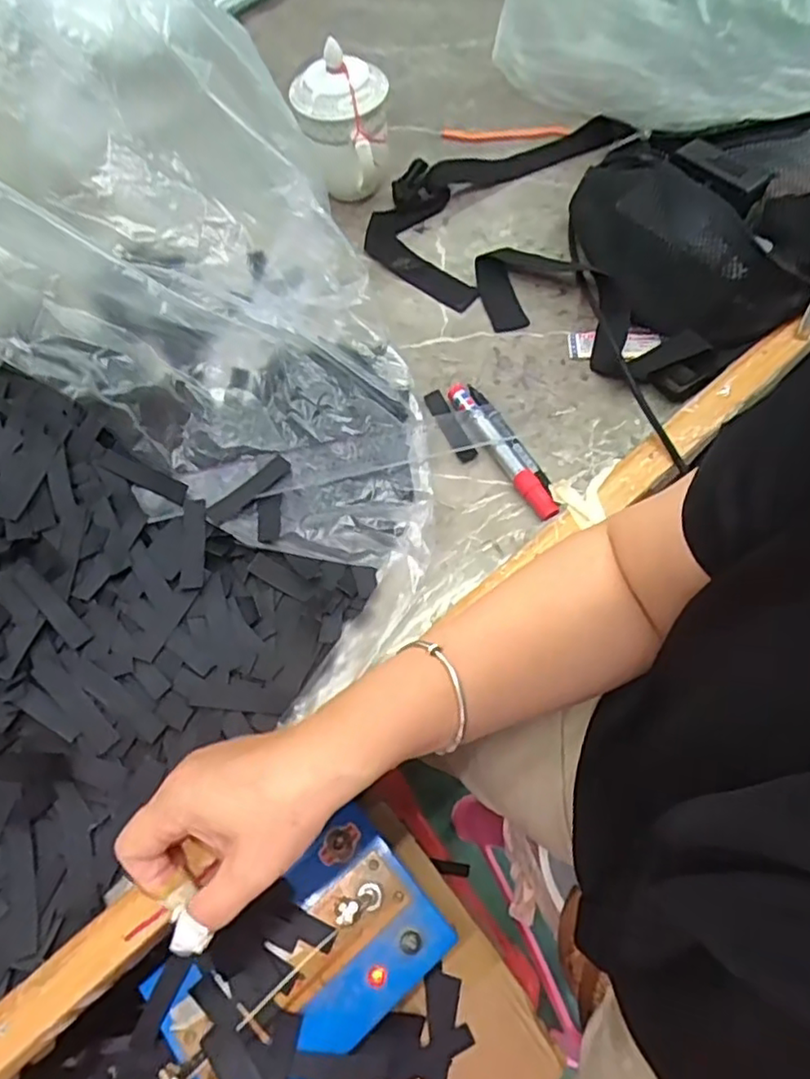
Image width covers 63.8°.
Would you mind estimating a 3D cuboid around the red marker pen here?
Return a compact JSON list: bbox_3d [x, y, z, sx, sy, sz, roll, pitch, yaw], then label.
[{"bbox_3d":[0.072,-0.071,0.499,0.019,0.017,0.139,-29,66,-10],"label":"red marker pen"}]

